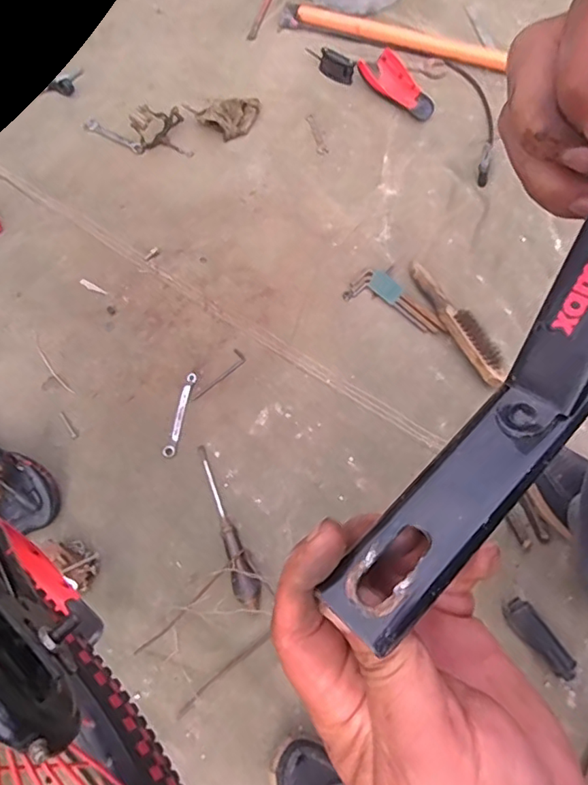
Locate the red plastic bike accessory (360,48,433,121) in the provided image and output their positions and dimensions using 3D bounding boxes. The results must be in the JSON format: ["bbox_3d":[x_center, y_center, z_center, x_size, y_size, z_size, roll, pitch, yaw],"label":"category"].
[{"bbox_3d":[0.223,-0.655,1.159,0.080,0.028,0.194,-29,67,-14],"label":"red plastic bike accessory"}]

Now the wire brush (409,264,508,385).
[{"bbox_3d":[0.267,-0.120,0.898,0.046,0.034,0.258,-22,66,-11],"label":"wire brush"}]

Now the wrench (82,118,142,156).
[{"bbox_3d":[-0.375,-0.529,1.131,0.150,0.006,0.031,32,67,15],"label":"wrench"}]

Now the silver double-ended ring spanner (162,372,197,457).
[{"bbox_3d":[-0.174,0.032,0.842,0.018,0.004,0.140,11,64,5],"label":"silver double-ended ring spanner"}]

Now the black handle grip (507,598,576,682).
[{"bbox_3d":[0.311,0.309,0.688,0.036,0.014,0.100,-32,68,-15],"label":"black handle grip"}]

